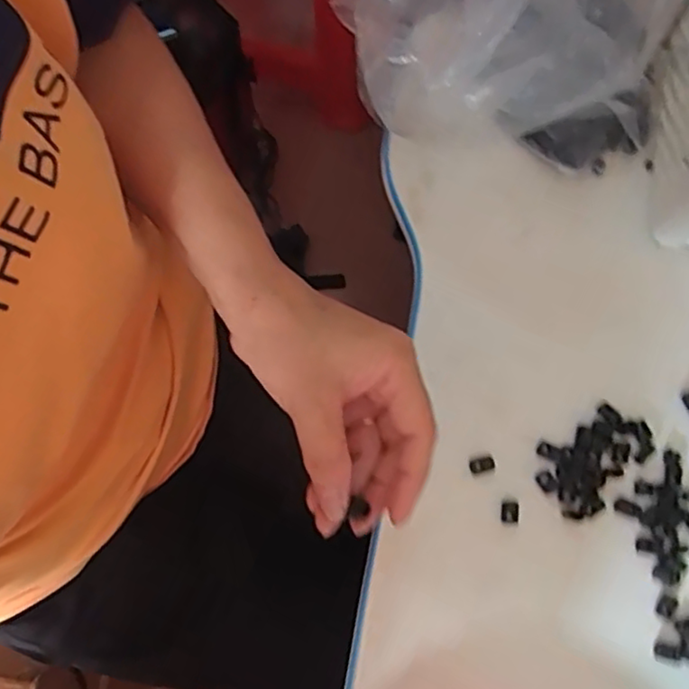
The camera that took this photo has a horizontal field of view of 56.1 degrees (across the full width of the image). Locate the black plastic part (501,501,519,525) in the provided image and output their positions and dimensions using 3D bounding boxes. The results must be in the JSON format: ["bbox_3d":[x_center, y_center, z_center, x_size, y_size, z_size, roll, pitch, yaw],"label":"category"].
[{"bbox_3d":[0.105,0.106,0.408,0.011,0.004,0.014,6,77,0],"label":"black plastic part"}]

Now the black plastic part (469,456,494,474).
[{"bbox_3d":[0.086,0.076,0.406,0.015,0.004,0.009,-15,78,-5],"label":"black plastic part"}]

